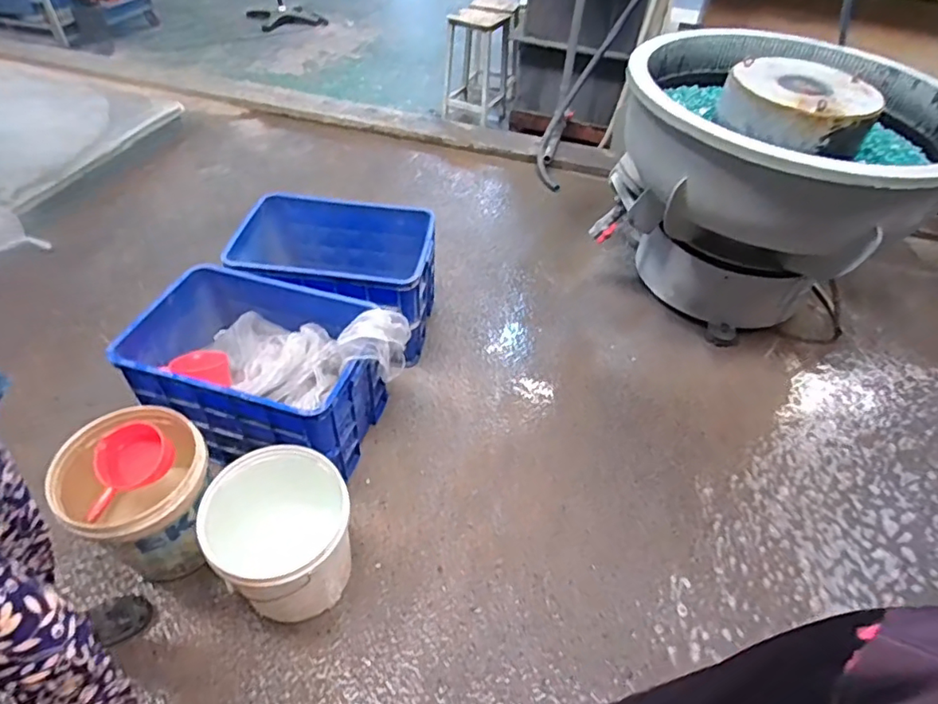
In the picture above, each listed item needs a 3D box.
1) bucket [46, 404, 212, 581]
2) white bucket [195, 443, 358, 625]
[{"bbox_3d":[-0.760,0.352,1.335,0.302,0.331,0.294,2,47,-2],"label":"bucket"},{"bbox_3d":[-0.427,0.440,1.289,0.273,0.381,0.261,2,47,-2],"label":"white bucket"}]

